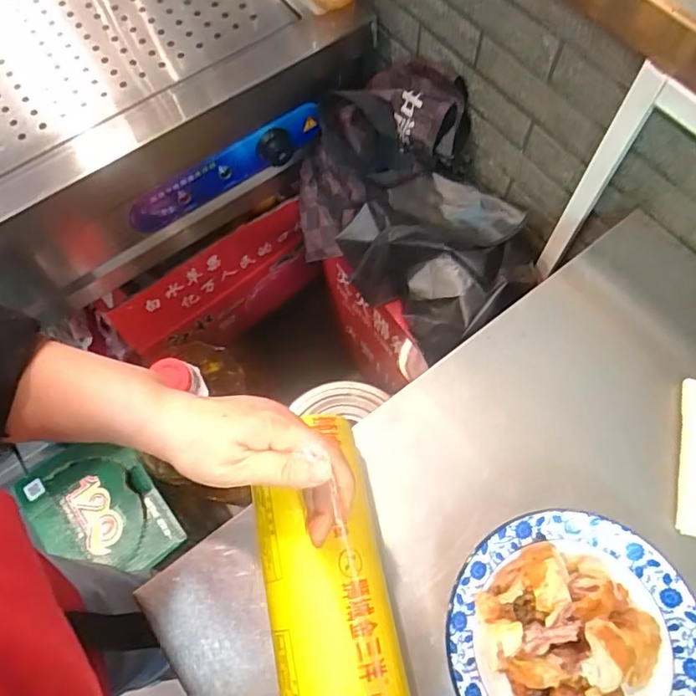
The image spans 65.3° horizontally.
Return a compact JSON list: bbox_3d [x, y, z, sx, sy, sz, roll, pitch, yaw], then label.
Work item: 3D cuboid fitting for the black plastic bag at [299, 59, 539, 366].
[{"bbox_3d":[0.065,-0.191,0.705,0.230,0.180,0.306,-20,65,-6],"label":"black plastic bag"}]

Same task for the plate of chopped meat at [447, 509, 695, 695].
[{"bbox_3d":[0.157,0.209,0.382,0.168,0.064,0.167,-1,65,2],"label":"plate of chopped meat"}]

